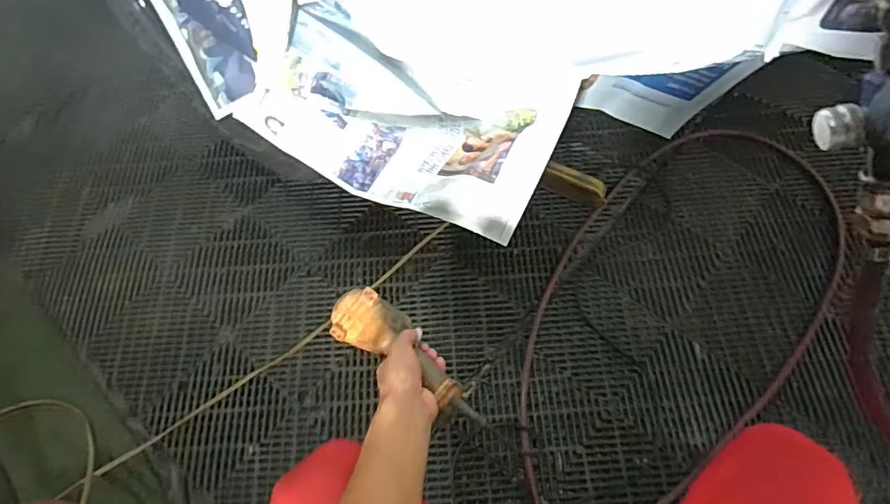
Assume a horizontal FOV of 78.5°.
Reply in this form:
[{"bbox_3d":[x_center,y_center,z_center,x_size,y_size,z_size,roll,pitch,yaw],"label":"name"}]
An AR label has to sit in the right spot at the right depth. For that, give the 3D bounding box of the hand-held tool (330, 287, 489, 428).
[{"bbox_3d":[-0.040,0.136,0.682,0.231,0.088,0.080,37,72,19],"label":"hand-held tool"}]

